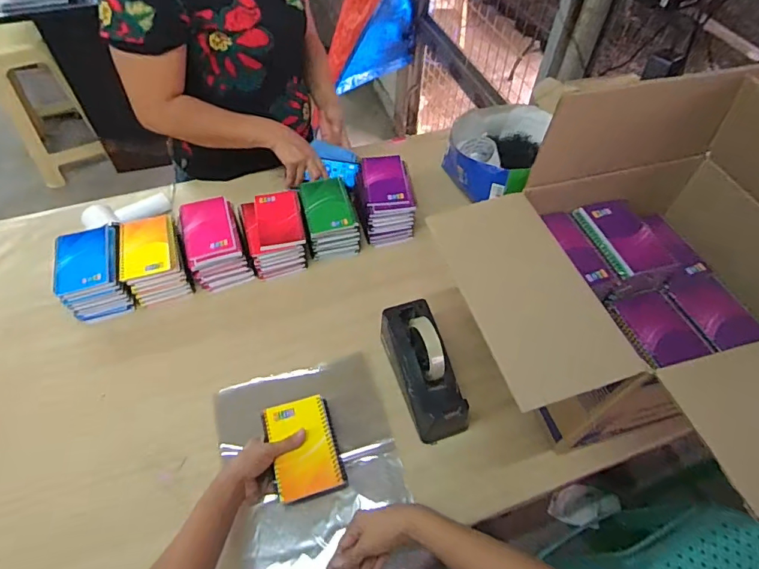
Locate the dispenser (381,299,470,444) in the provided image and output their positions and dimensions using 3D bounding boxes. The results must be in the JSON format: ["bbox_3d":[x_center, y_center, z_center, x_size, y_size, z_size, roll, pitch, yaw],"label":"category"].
[{"bbox_3d":[0.070,0.135,0.739,0.088,0.118,0.221,-16,70,-12],"label":"dispenser"}]

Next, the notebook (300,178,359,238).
[{"bbox_3d":[-0.101,-0.157,0.911,0.093,0.020,0.124,-13,57,-11],"label":"notebook"}]

